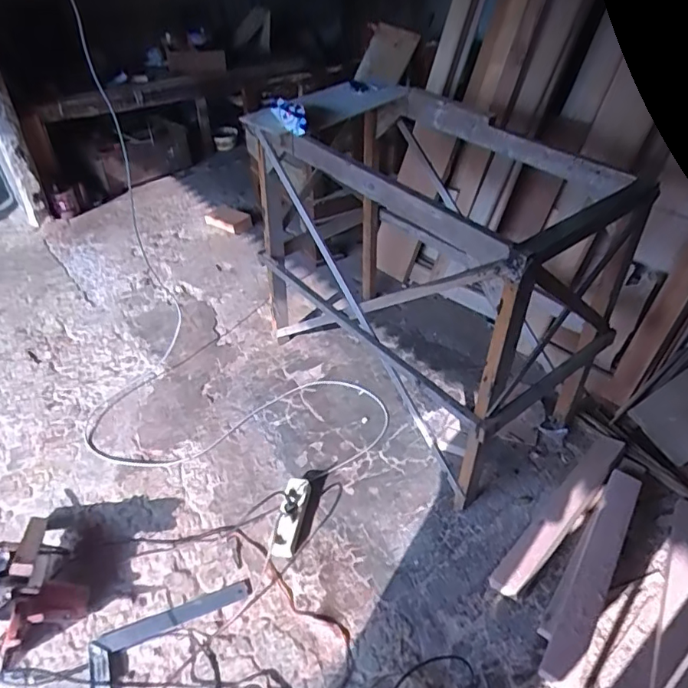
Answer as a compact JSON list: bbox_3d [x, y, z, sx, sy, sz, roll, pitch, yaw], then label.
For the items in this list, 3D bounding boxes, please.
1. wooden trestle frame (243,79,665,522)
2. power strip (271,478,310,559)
[{"bbox_3d":[0.189,-0.208,1.539,0.509,0.822,1.010,-29,50,-26],"label":"wooden trestle frame"},{"bbox_3d":[-0.134,0.445,1.405,0.070,0.042,0.214,6,44,8],"label":"power strip"}]

